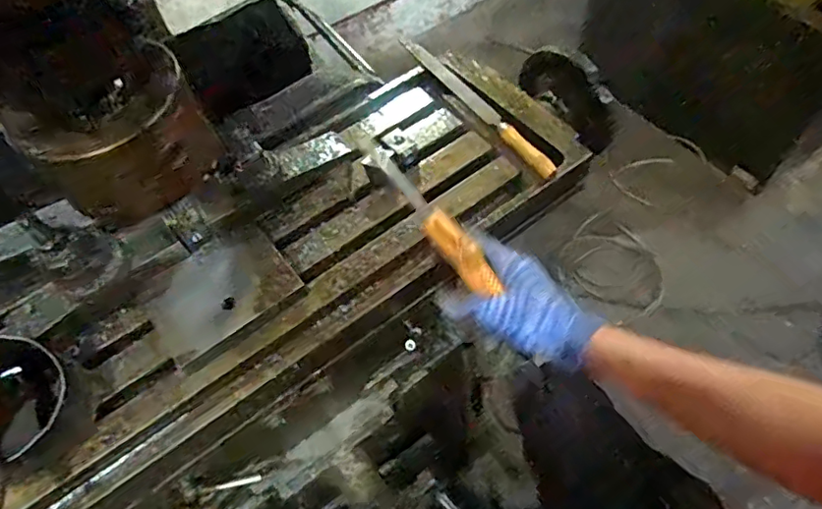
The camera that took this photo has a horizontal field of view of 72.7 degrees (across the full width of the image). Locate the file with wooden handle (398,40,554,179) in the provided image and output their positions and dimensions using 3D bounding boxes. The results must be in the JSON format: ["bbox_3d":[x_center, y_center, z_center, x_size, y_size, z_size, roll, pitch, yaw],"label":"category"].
[{"bbox_3d":[0.074,-0.179,0.643,0.027,0.021,0.269,-31,61,-16],"label":"file with wooden handle"}]

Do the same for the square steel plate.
[{"bbox_3d":[-0.177,0.034,0.520,0.129,0.021,0.102,-33,61,-17],"label":"square steel plate"}]

